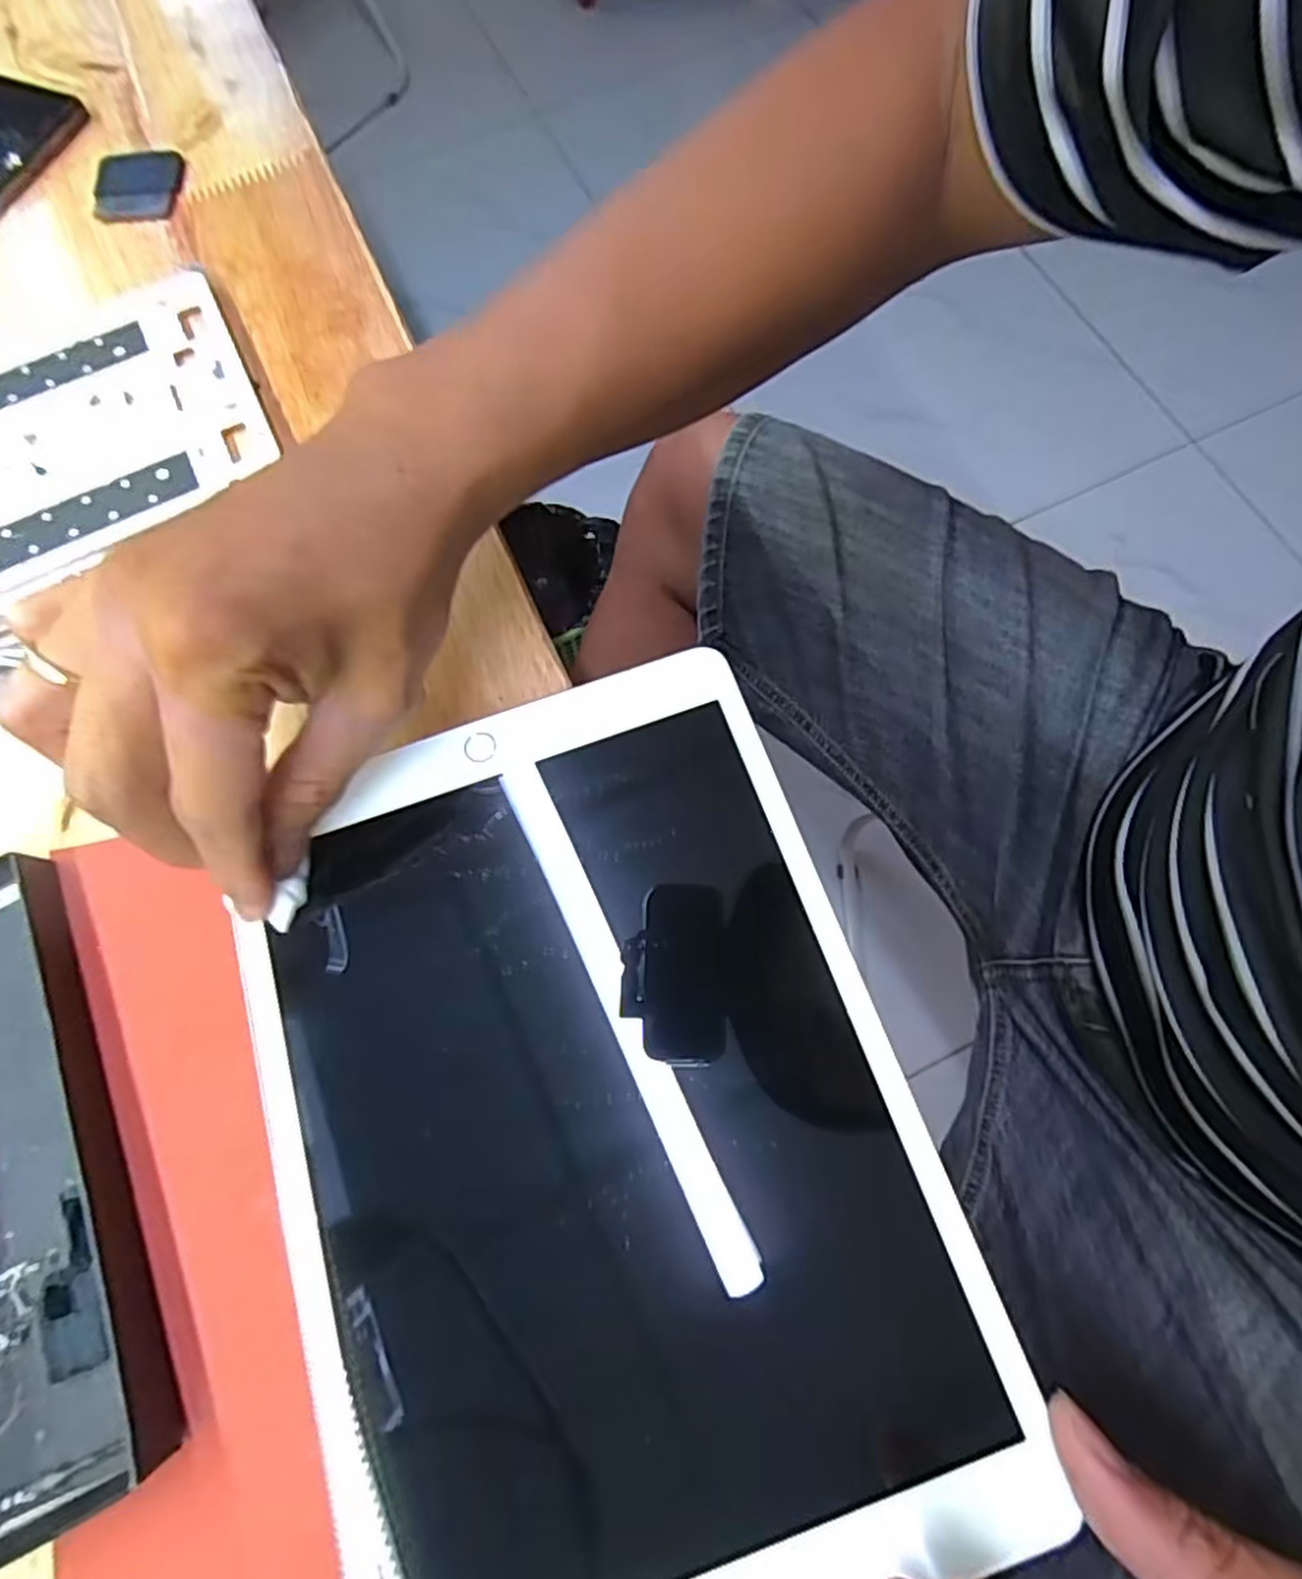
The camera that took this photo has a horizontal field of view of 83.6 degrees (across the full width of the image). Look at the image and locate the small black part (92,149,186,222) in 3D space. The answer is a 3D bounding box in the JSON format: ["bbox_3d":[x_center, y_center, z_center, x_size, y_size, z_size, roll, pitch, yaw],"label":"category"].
[{"bbox_3d":[-0.240,-0.282,0.340,0.039,0.004,0.041,-5,73,-1],"label":"small black part"}]

